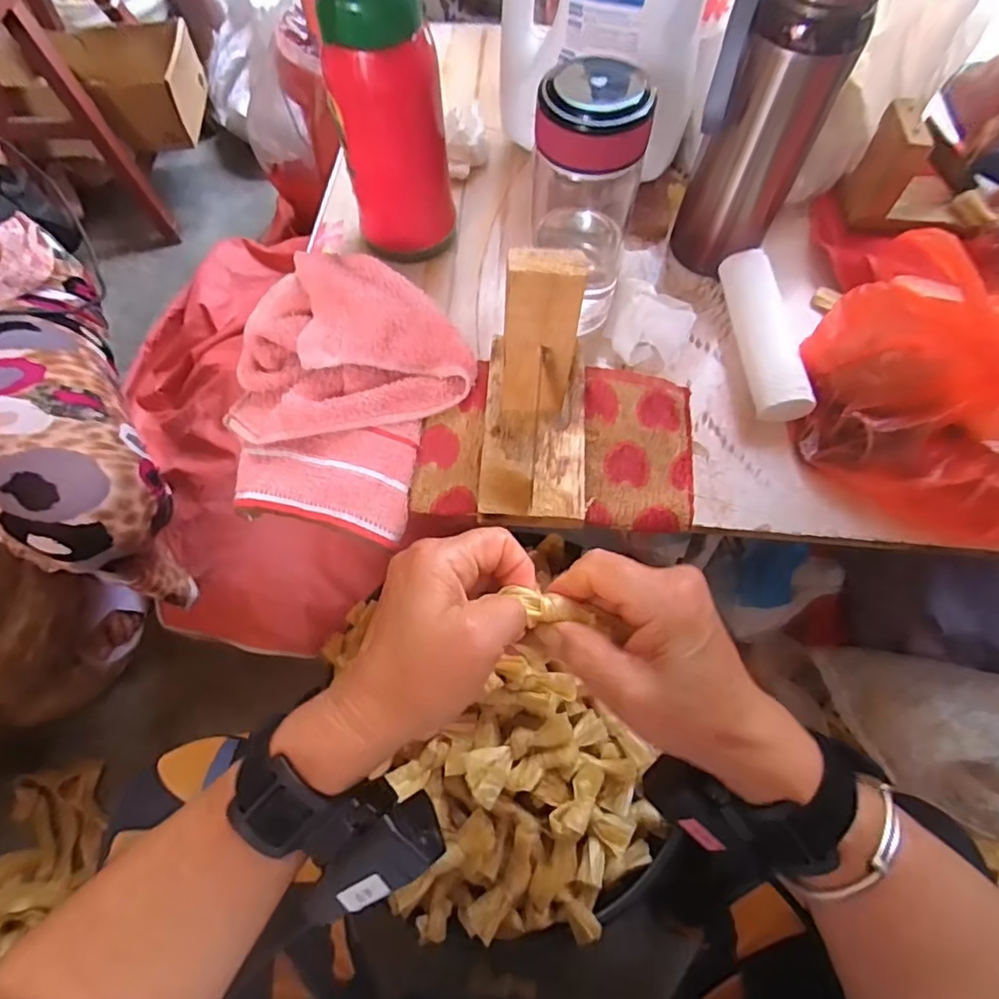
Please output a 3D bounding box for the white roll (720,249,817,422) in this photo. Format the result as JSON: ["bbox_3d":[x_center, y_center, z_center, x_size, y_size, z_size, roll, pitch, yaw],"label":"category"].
[{"bbox_3d":[0.203,-0.126,0.450,0.042,0.036,0.147,-4,64,-1],"label":"white roll"}]

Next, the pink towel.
[{"bbox_3d":[-0.123,-0.085,0.424,0.177,0.061,0.189,15,65,8],"label":"pink towel"}]

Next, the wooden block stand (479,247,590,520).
[{"bbox_3d":[0.025,-0.070,0.359,0.072,0.133,0.128,1,64,1],"label":"wooden block stand"}]

